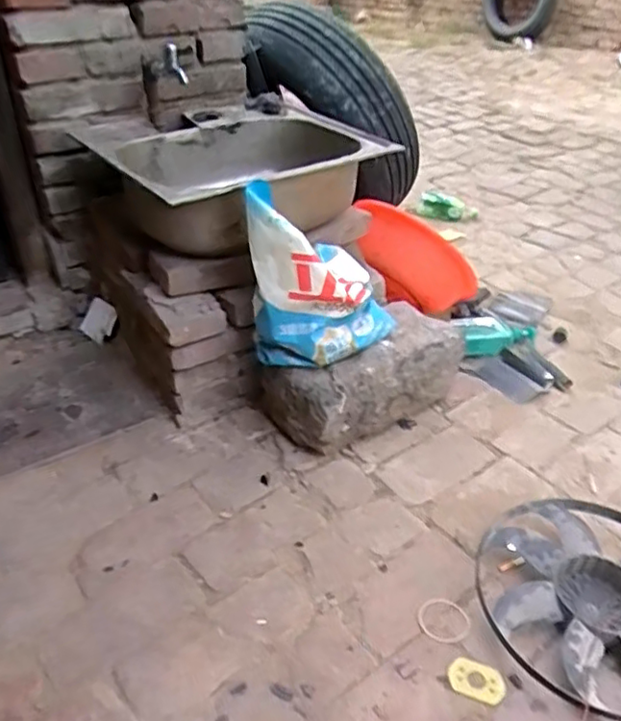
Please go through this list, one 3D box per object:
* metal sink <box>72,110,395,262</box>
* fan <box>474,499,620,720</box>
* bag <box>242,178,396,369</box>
[{"bbox_3d":[-0.143,-0.376,1.280,0.496,0.149,0.421,-24,41,-27],"label":"metal sink"},{"bbox_3d":[0.441,0.351,0.942,0.356,0.063,0.347,0,37,0],"label":"fan"},{"bbox_3d":[0.023,-0.150,1.123,0.257,0.274,0.175,1,36,5],"label":"bag"}]

